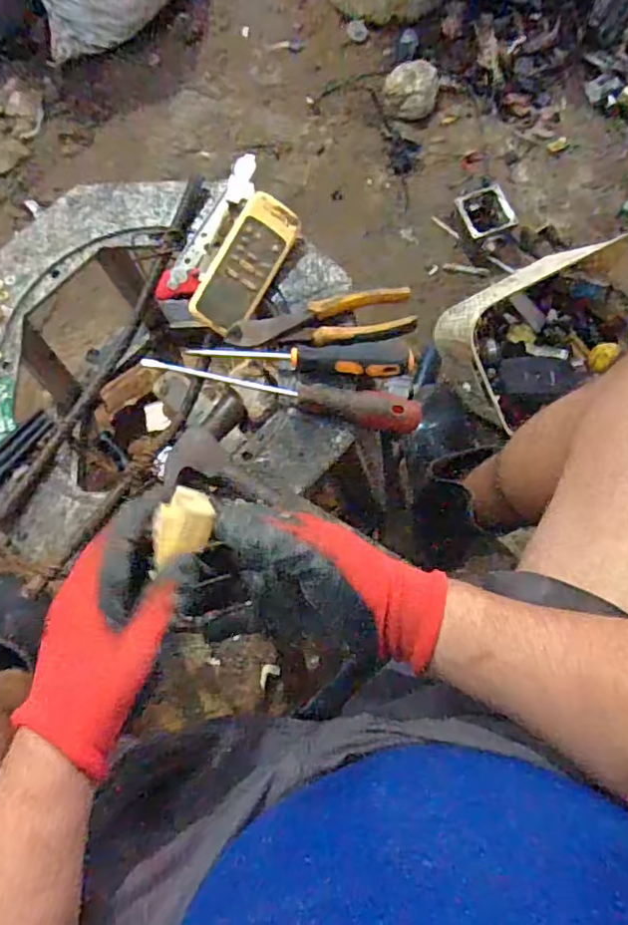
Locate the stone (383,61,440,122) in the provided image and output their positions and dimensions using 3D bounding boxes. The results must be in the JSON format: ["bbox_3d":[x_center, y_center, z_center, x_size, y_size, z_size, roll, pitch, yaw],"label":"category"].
[{"bbox_3d":[0.167,-0.644,1.004,0.093,0.049,0.105,9,76,3],"label":"stone"}]

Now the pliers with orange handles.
[{"bbox_3d":[0.005,-0.132,0.536,0.170,0.025,0.049,-4,76,0],"label":"pliers with orange handles"}]

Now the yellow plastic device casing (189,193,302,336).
[{"bbox_3d":[-0.065,-0.187,0.551,0.054,0.015,0.134,31,89,-16],"label":"yellow plastic device casing"}]

